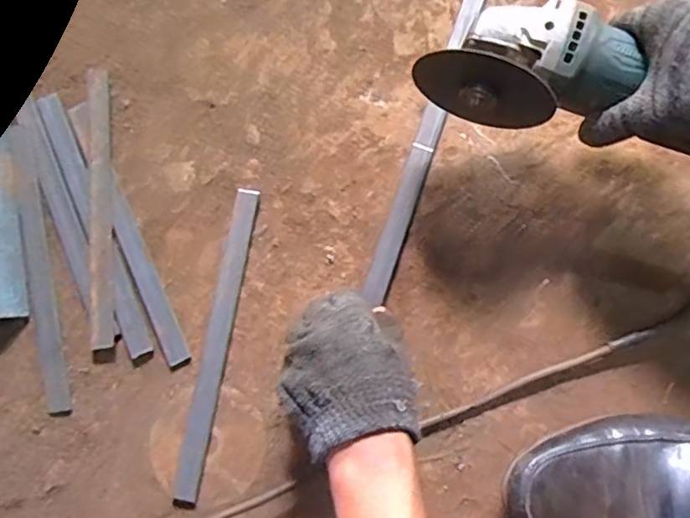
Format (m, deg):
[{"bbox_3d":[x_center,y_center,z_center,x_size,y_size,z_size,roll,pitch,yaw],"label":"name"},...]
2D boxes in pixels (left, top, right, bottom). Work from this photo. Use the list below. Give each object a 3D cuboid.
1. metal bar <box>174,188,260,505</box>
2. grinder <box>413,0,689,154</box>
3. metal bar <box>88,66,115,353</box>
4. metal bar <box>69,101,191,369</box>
[{"bbox_3d":[-0.104,0.064,0.469,0.020,0.004,0.249,9,80,3],"label":"metal bar"},{"bbox_3d":[0.187,-0.117,0.421,0.263,0.094,0.079,17,78,2],"label":"grinder"},{"bbox_3d":[-0.206,-0.047,0.491,0.019,0.004,0.240,-5,79,0],"label":"metal bar"},{"bbox_3d":[-0.182,-0.025,0.487,0.019,0.004,0.242,-25,80,-4],"label":"metal bar"}]

